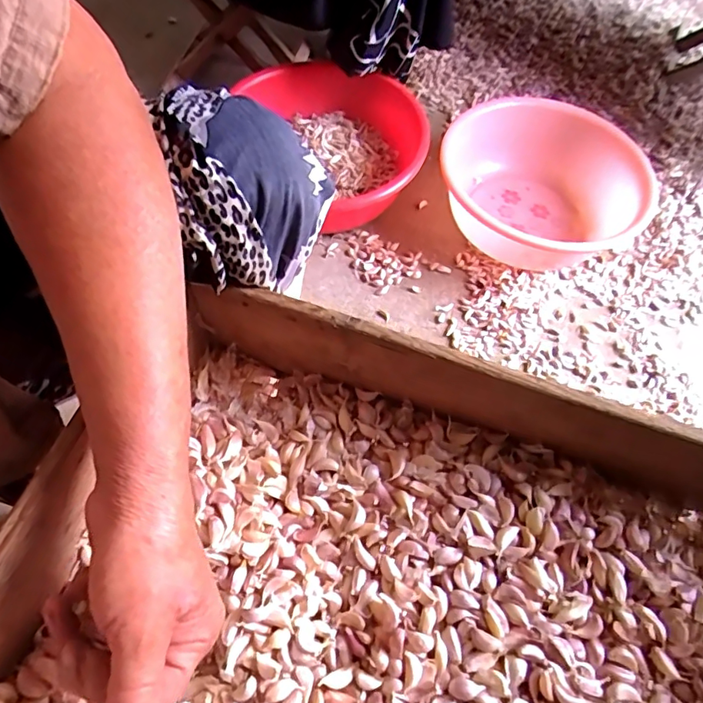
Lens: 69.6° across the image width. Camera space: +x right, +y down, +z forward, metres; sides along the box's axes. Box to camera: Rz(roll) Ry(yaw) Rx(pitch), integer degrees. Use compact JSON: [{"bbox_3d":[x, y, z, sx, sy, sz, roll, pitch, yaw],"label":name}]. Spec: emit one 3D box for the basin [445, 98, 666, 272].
[{"bbox_3d":[0.306,-0.299,0.892,0.340,0.131,0.340,1,62,-2],"label":"basin"}]

